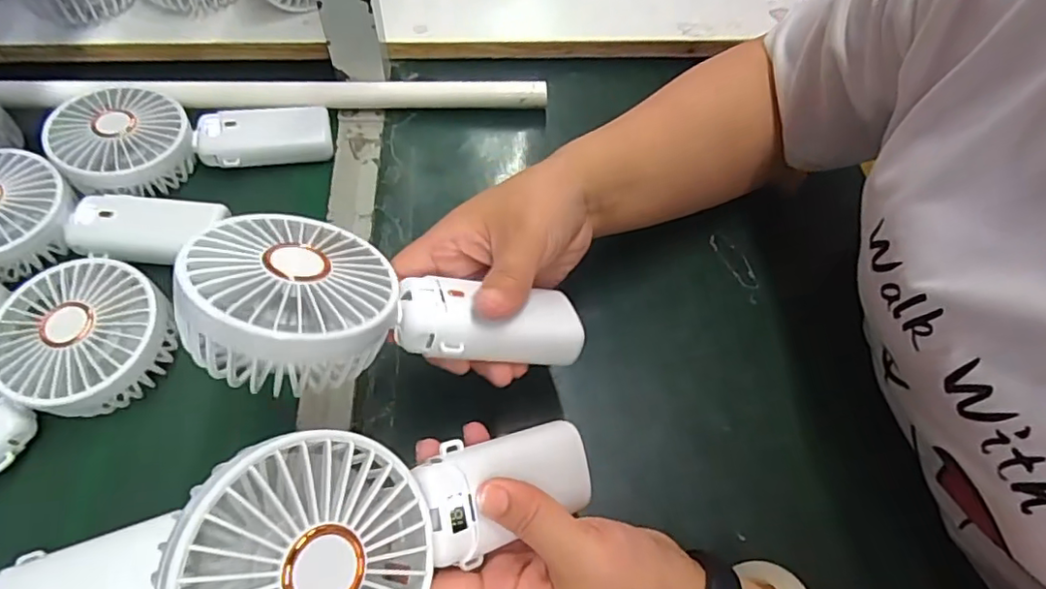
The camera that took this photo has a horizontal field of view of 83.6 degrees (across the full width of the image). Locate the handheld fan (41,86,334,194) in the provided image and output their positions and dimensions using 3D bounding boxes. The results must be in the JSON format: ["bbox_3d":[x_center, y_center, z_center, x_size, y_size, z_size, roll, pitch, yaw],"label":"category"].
[{"bbox_3d":[-0.239,-0.114,0.436,0.183,0.044,0.087,-7,59,-18],"label":"handheld fan"}]

